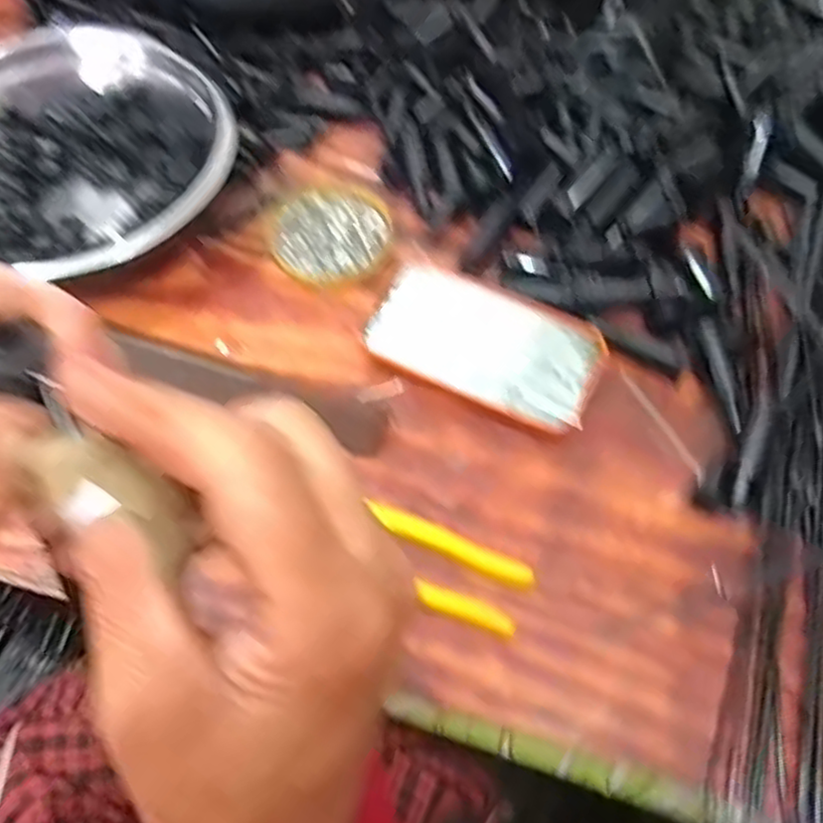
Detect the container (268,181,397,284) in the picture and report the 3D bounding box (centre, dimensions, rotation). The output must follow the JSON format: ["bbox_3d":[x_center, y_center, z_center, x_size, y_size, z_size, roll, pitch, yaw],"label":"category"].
[{"bbox_3d":[-0.057,-0.126,0.508,0.087,0.017,0.086,0,64,0],"label":"container"}]

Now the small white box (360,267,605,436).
[{"bbox_3d":[0.047,-0.043,0.455,0.138,0.010,0.071,24,66,11],"label":"small white box"}]

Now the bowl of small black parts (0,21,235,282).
[{"bbox_3d":[-0.234,-0.171,0.493,0.224,0.068,0.196,24,66,11],"label":"bowl of small black parts"}]

